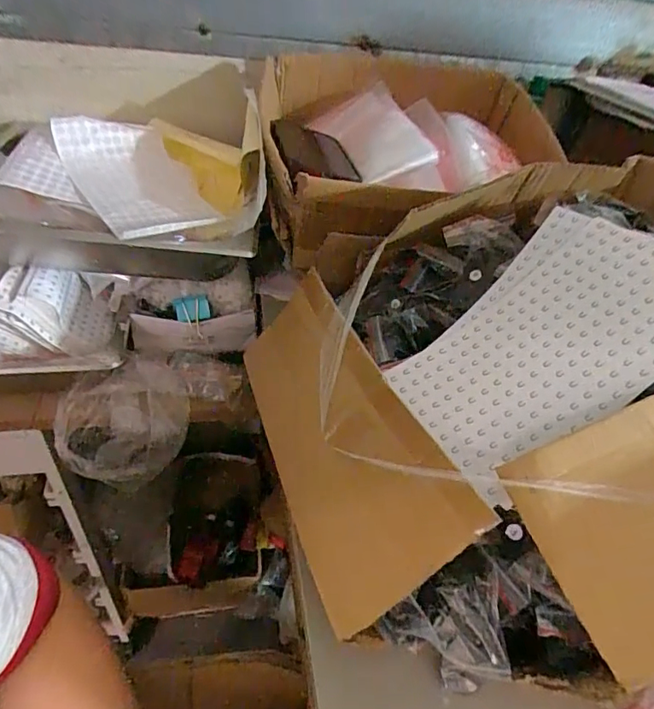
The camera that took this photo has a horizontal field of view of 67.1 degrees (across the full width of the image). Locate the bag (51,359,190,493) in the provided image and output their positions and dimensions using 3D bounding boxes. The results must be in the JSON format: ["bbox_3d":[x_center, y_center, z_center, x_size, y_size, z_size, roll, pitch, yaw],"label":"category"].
[{"bbox_3d":[-0.224,0.080,0.550,0.139,0.091,0.092,-20,48,-28],"label":"bag"}]

